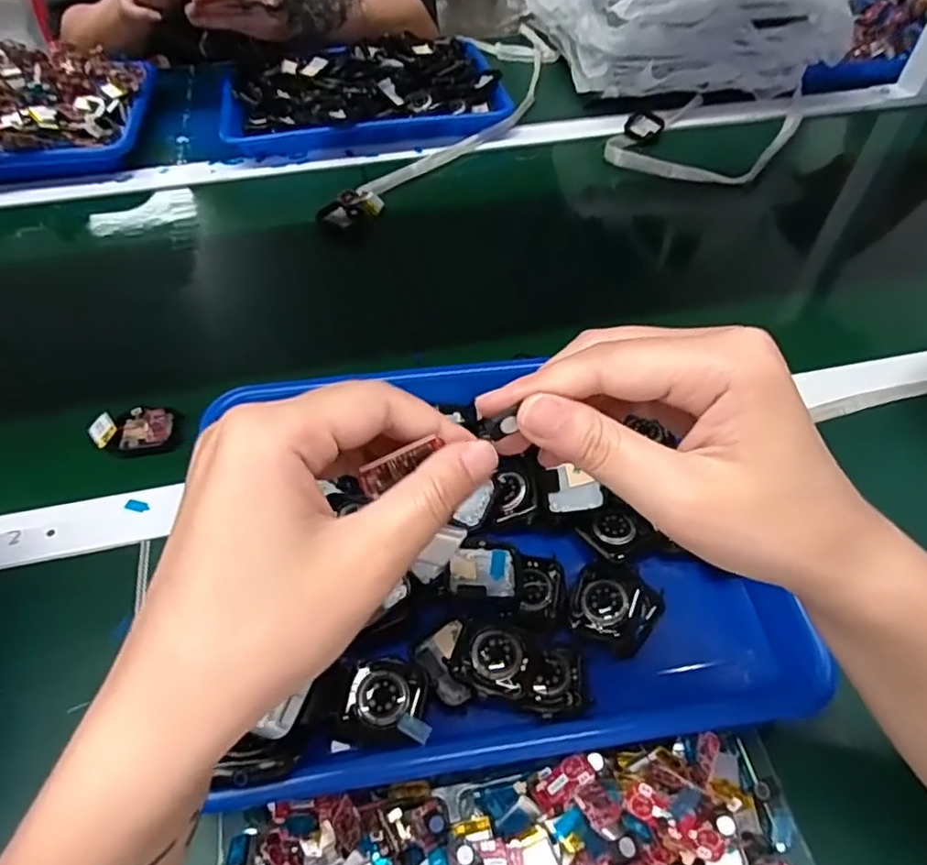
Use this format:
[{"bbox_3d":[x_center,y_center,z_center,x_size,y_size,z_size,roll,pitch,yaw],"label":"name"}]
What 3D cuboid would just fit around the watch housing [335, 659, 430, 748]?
[{"bbox_3d":[-0.039,0.131,0.305,0.040,0.016,0.036,7,51,6],"label":"watch housing"}]

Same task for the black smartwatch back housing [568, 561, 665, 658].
[{"bbox_3d":[0.080,0.092,0.336,0.045,0.013,0.041,30,57,22],"label":"black smartwatch back housing"}]

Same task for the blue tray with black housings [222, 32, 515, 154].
[{"bbox_3d":[-0.122,-0.418,0.749,0.322,0.051,0.222,-8,51,-7],"label":"blue tray with black housings"}]

